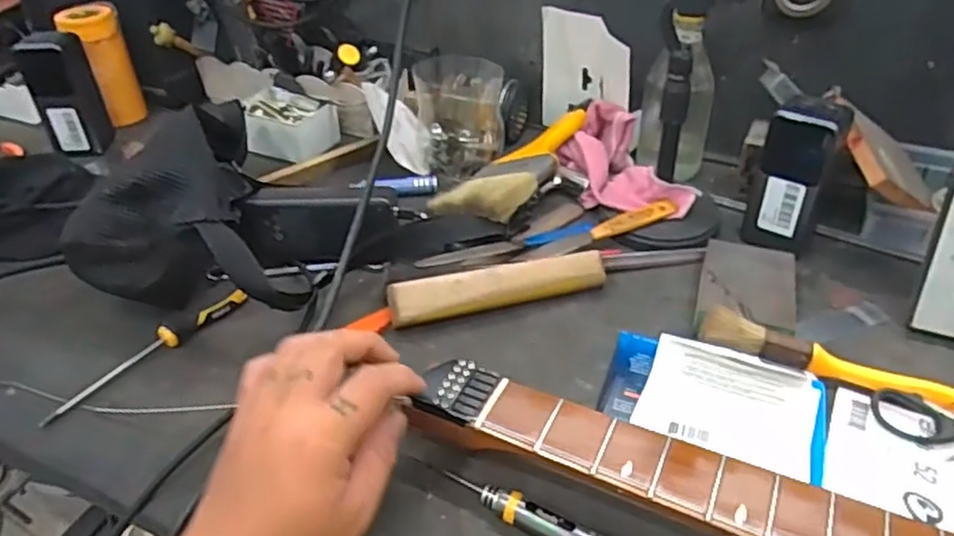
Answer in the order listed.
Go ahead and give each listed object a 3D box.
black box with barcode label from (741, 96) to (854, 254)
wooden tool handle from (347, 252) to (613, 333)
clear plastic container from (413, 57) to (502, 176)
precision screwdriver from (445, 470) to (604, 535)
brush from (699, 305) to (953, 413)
[{"bbox_3d":[0.274,-0.079,0.576,0.053,0.126,0.038,23,37,33],"label":"black box with barcode label"},{"bbox_3d":[0.008,0.016,0.537,0.198,0.030,0.026,-9,38,-10],"label":"wooden tool handle"},{"bbox_3d":[-0.015,-0.170,0.726,0.089,0.099,0.107,3,37,4],"label":"clear plastic container"},{"bbox_3d":[0.031,0.148,0.392,0.114,0.018,0.016,19,42,24],"label":"precision screwdriver"},{"bbox_3d":[0.253,0.069,0.469,0.190,0.033,0.026,14,40,18],"label":"brush"}]

